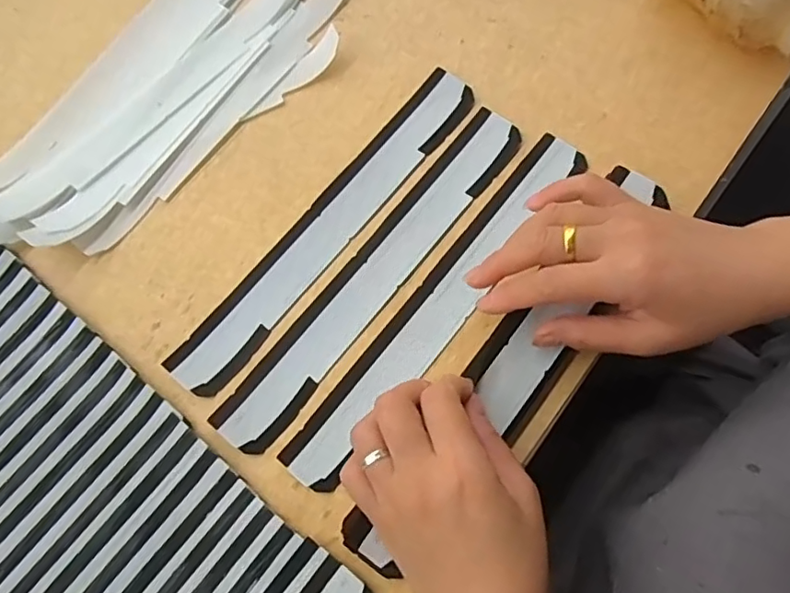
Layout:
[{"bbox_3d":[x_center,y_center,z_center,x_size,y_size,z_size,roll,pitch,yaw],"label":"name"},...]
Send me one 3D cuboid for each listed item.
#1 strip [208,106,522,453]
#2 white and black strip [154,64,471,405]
[{"bbox_3d":[-0.010,-0.016,0.338,0.034,0.004,0.257,38,80,9],"label":"strip"},{"bbox_3d":[-0.040,-0.045,0.349,0.034,0.005,0.257,39,79,12],"label":"white and black strip"}]

